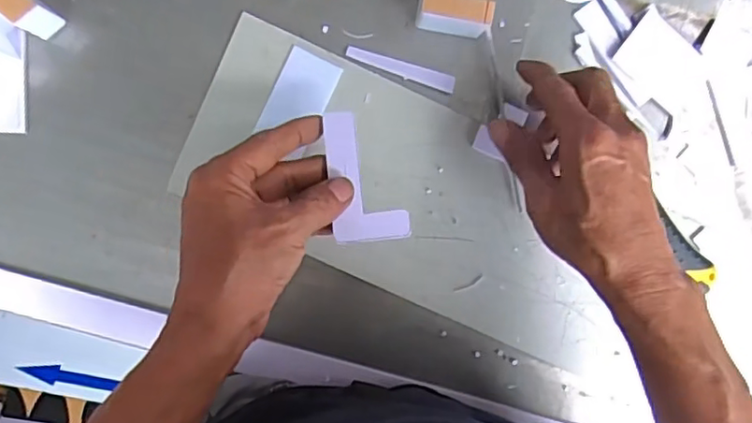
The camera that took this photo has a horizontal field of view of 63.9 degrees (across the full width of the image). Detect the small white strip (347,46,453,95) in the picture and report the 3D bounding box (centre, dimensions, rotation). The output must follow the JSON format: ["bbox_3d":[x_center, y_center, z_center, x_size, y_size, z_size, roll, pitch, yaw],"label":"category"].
[{"bbox_3d":[0.018,-0.103,0.432,0.079,0.004,0.012,17,92,-3],"label":"small white strip"}]

